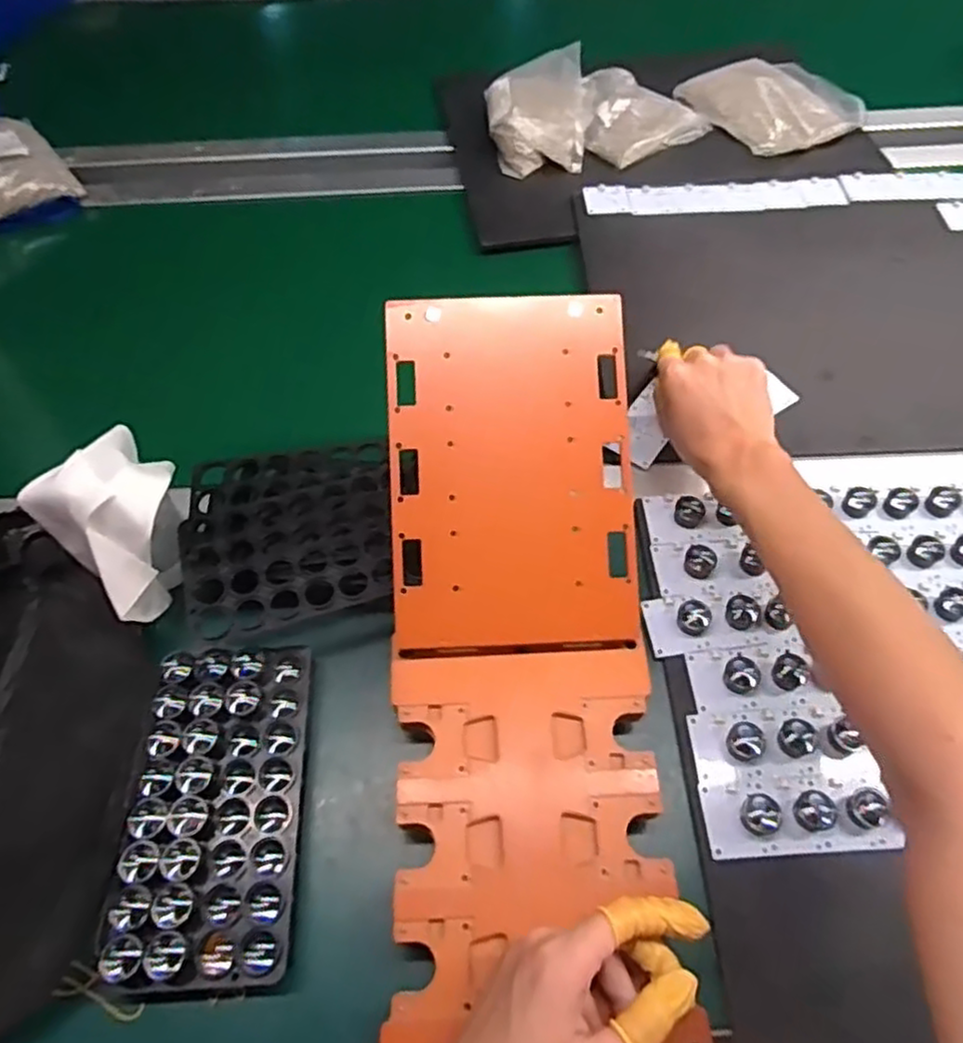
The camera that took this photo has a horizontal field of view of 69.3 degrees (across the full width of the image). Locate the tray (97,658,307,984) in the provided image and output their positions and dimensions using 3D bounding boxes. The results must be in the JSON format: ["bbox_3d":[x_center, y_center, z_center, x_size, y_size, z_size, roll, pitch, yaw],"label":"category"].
[{"bbox_3d":[-0.162,0.175,0.435,0.101,0.037,0.193,-1,60,1],"label":"tray"}]

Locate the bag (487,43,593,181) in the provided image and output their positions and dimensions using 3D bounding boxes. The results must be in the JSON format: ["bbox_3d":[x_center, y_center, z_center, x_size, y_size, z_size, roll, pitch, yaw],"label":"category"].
[{"bbox_3d":[0.067,-0.483,0.817,0.120,0.053,0.162,-6,58,-3],"label":"bag"}]

